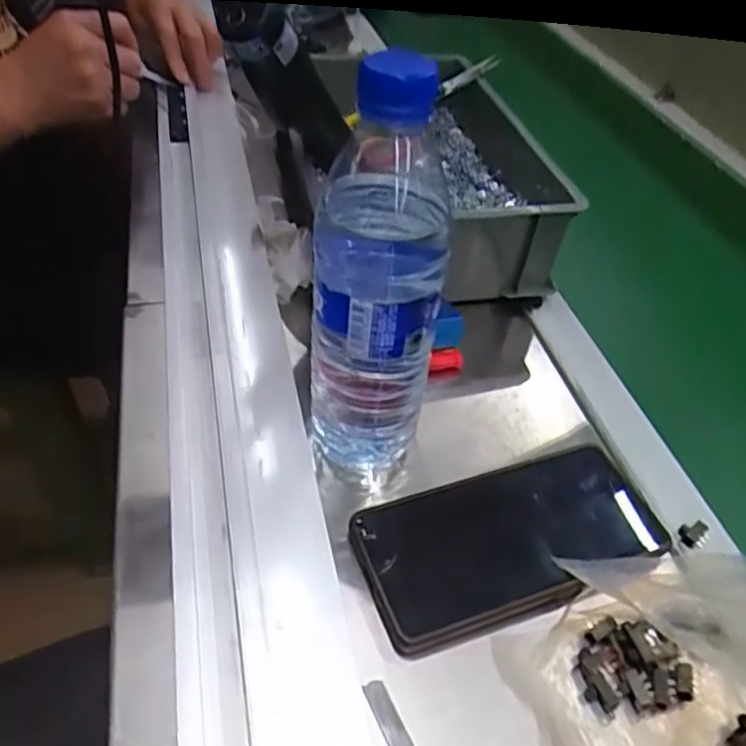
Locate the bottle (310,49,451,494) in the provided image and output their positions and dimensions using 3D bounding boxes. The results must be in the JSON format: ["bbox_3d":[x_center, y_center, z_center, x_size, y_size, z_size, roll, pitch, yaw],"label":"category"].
[{"bbox_3d":[0.002,-0.042,0.333,0.064,0.210,0.059,9,44,2],"label":"bottle"}]

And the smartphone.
[{"bbox_3d":[0.082,0.089,0.362,0.177,0.014,0.080,-10,47,-17],"label":"smartphone"}]

